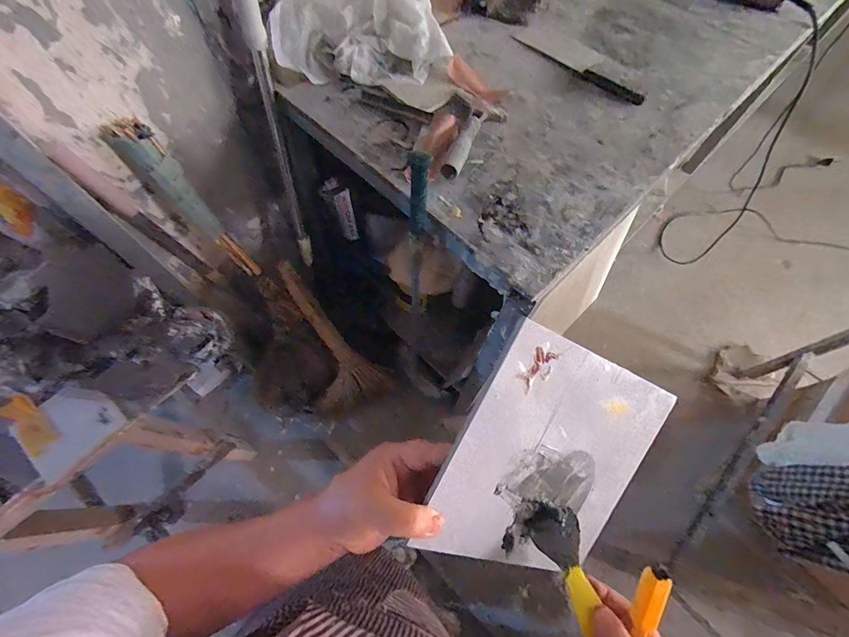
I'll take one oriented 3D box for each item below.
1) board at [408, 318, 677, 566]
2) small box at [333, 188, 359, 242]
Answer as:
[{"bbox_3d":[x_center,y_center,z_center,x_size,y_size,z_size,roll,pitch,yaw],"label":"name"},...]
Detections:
[{"bbox_3d":[0.112,0.124,0.321,0.193,0.006,0.195,25,95,-22],"label":"board"},{"bbox_3d":[-0.191,-0.250,0.919,0.040,0.130,0.018,-16,41,-9],"label":"small box"}]

